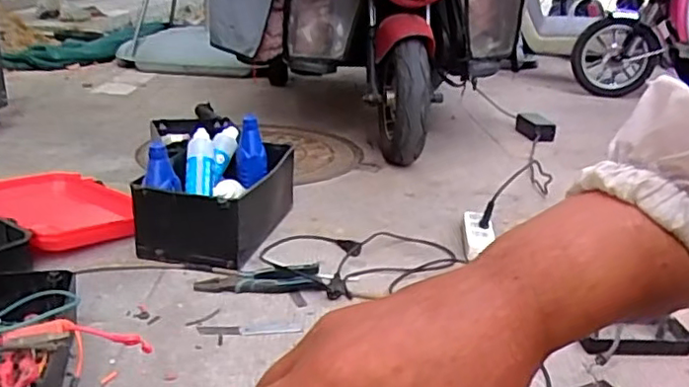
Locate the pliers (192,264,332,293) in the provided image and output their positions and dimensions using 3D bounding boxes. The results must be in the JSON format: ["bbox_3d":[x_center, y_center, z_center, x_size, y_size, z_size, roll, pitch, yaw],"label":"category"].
[{"bbox_3d":[-0.130,0.133,0.969,0.199,0.032,0.036,1,19,-6],"label":"pliers"}]

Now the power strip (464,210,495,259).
[{"bbox_3d":[0.253,0.081,1.165,0.057,0.043,0.170,5,19,6],"label":"power strip"}]

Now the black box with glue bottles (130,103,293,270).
[{"bbox_3d":[-0.225,-0.009,1.139,0.185,0.185,0.300,6,19,9],"label":"black box with glue bottles"}]

